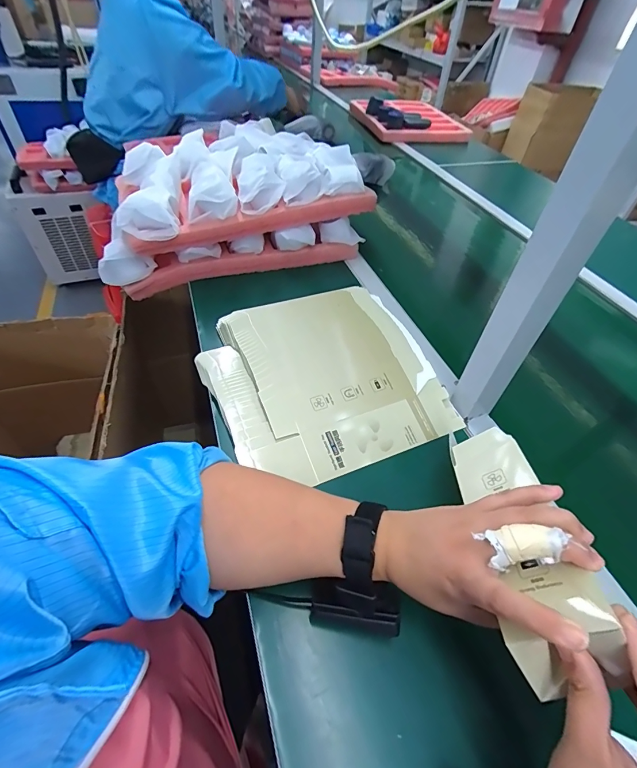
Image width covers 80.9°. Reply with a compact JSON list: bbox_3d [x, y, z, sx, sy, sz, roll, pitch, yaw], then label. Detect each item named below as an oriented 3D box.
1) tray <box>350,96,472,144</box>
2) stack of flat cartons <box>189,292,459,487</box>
[{"bbox_3d":[0.324,-1.027,1.426,0.368,0.072,0.436,-6,49,-11],"label":"tray"},{"bbox_3d":[0.005,-0.018,0.497,0.282,0.049,0.277,-17,52,-20],"label":"stack of flat cartons"}]

